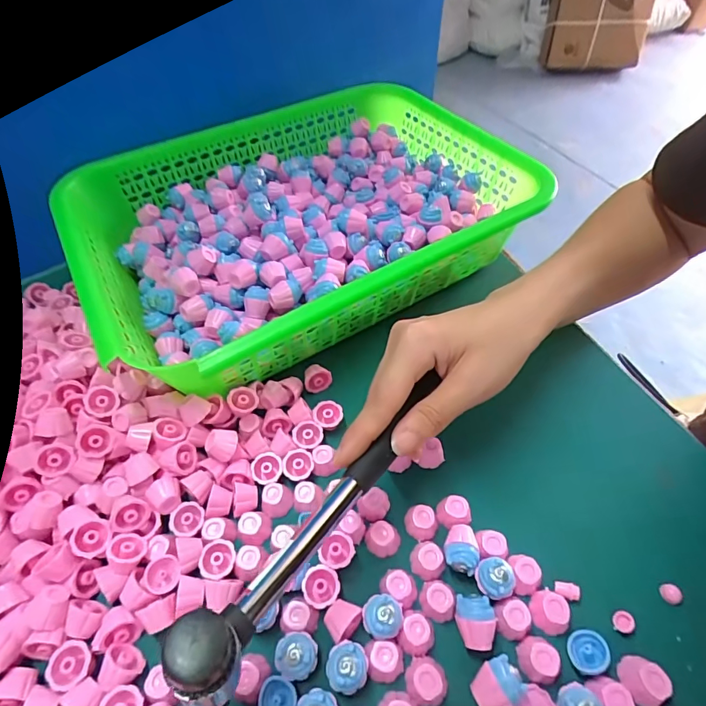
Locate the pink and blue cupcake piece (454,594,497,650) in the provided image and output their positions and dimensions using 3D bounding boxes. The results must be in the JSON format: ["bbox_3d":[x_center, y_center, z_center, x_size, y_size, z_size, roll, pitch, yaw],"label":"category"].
[{"bbox_3d":[0.064,0.142,0.226,0.019,0.017,0.023,6,53,7],"label":"pink and blue cupcake piece"}]

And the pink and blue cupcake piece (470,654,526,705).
[{"bbox_3d":[0.070,0.162,0.209,0.024,0.016,0.019,-23,55,-15],"label":"pink and blue cupcake piece"}]

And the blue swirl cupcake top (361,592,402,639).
[{"bbox_3d":[0.016,0.136,0.222,0.020,0.011,0.020,-1,52,1],"label":"blue swirl cupcake top"}]

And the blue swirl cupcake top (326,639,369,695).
[{"bbox_3d":[-0.003,0.154,0.210,0.020,0.010,0.021,-1,52,1],"label":"blue swirl cupcake top"}]

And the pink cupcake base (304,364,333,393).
[{"bbox_3d":[-0.026,0.019,0.324,0.020,0.015,0.015,-7,52,-3],"label":"pink cupcake base"}]

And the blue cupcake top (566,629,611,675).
[{"bbox_3d":[0.120,0.152,0.218,0.019,0.008,0.018,-1,52,1],"label":"blue cupcake top"}]

